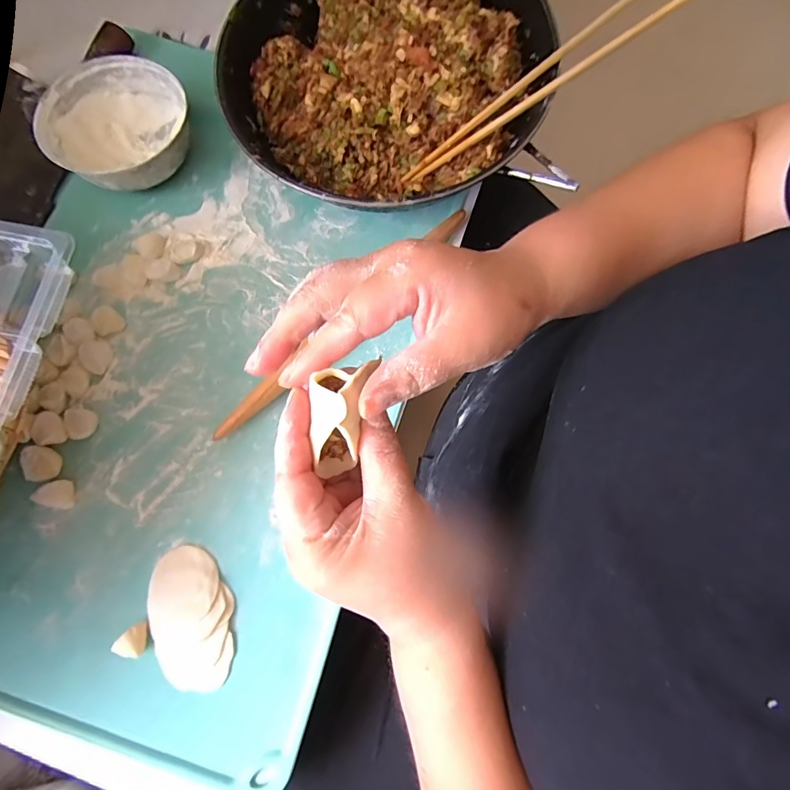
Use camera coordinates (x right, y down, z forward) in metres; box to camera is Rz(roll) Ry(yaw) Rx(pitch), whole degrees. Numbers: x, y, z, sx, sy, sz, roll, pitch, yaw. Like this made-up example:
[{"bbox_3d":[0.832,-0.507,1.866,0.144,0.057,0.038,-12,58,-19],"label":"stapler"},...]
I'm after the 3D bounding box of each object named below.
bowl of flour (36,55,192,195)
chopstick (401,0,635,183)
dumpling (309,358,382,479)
[{"bbox_3d":[-0.287,-0.279,0.457,0.145,0.049,0.141,0,76,2],"label":"bowl of flour"},{"bbox_3d":[0.115,-0.279,0.388,0.256,0.013,0.011,-34,77,14],"label":"chopstick"},{"bbox_3d":[-0.026,0.014,0.198,0.023,0.025,0.058,11,110,5],"label":"dumpling"}]

